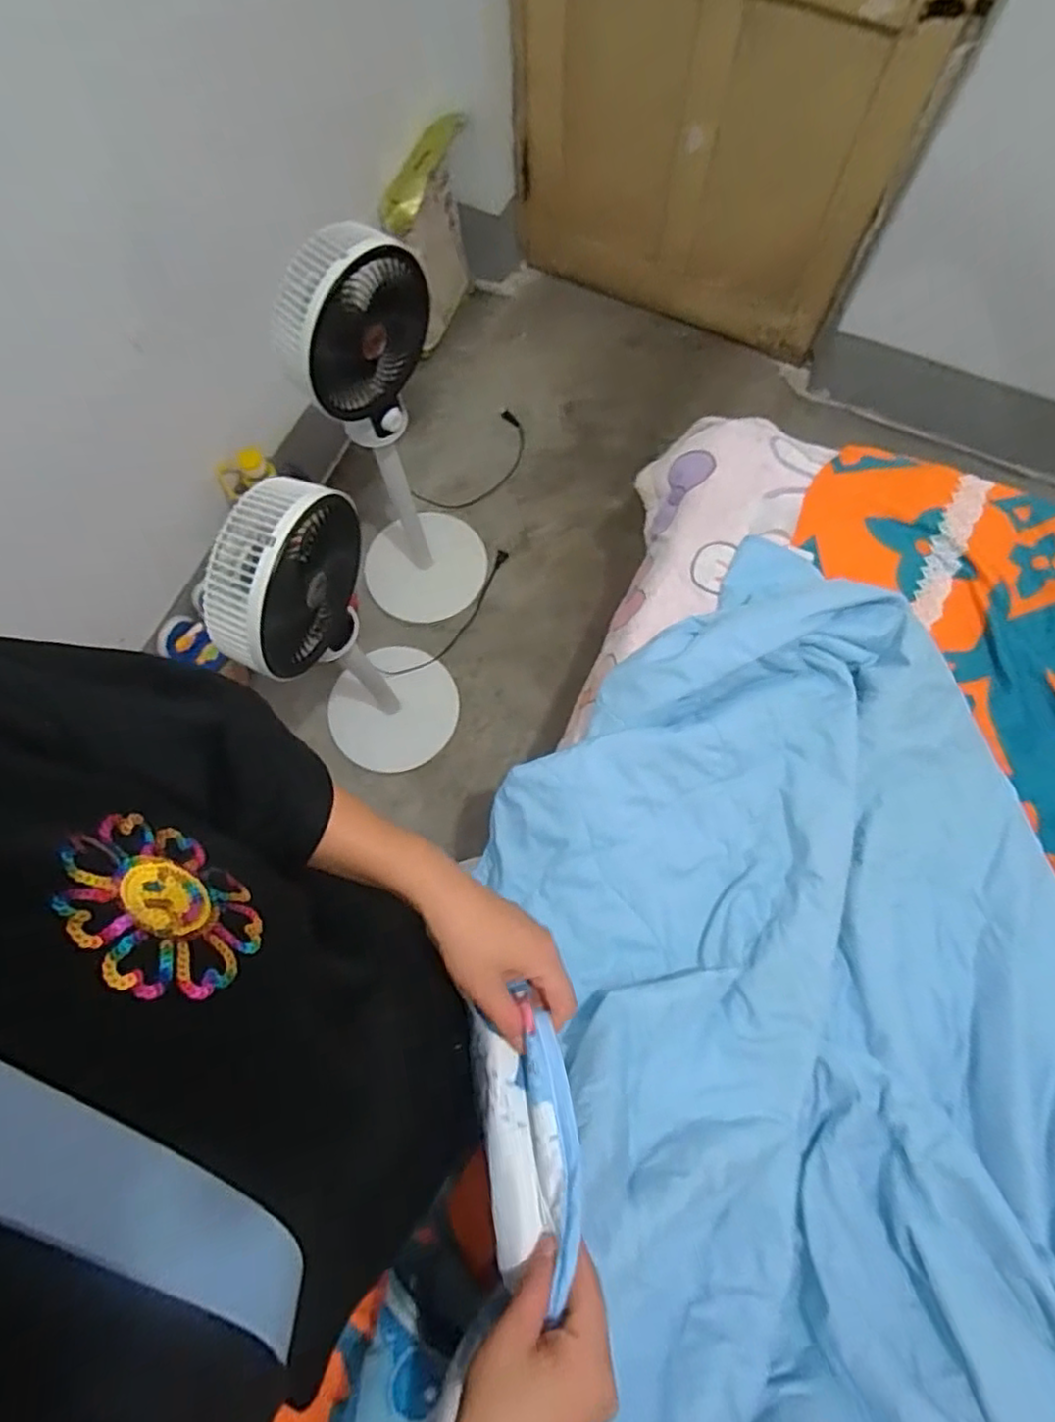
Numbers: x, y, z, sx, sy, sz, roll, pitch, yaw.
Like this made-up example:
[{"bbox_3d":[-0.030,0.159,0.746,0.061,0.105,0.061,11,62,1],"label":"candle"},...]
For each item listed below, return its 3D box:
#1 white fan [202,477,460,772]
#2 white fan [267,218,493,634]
[{"bbox_3d":[-0.288,-0.122,1.089,0.254,0.814,0.294,-25,75,-6],"label":"white fan"},{"bbox_3d":[-0.249,-0.494,1.206,0.273,0.836,0.300,-10,74,-2],"label":"white fan"}]

